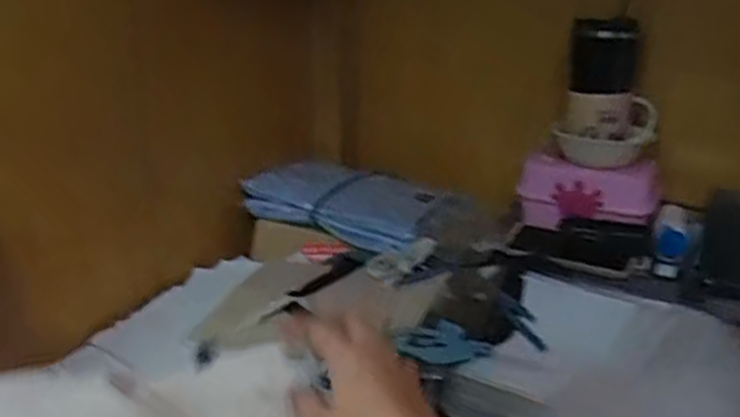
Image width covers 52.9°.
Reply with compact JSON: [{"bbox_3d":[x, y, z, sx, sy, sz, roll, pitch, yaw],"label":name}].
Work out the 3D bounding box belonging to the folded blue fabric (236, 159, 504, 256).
[{"bbox_3d":[0.002,0.002,1.043,0.332,0.068,0.171,11,22,26],"label":"folded blue fabric"}]

